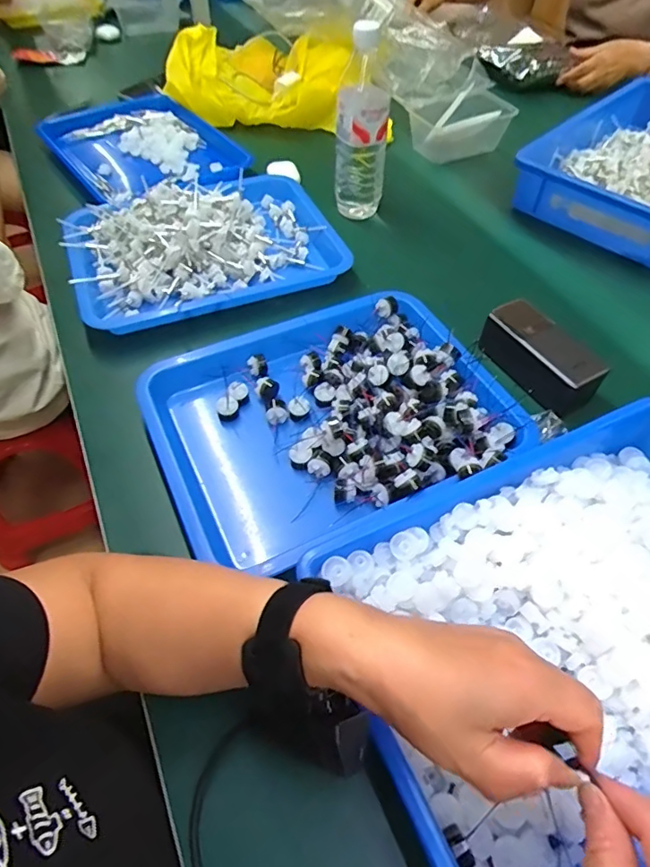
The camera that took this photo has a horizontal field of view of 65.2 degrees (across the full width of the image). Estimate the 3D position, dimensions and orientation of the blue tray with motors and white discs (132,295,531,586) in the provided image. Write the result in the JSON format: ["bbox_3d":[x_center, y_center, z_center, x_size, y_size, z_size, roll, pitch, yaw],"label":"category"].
[{"bbox_3d":[0.004,-0.018,0.501,0.327,0.059,0.269,-24,57,-17],"label":"blue tray with motors and white discs"}]

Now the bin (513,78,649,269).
[{"bbox_3d":[0.517,-0.414,0.780,0.292,0.065,0.434,39,62,24],"label":"bin"}]

